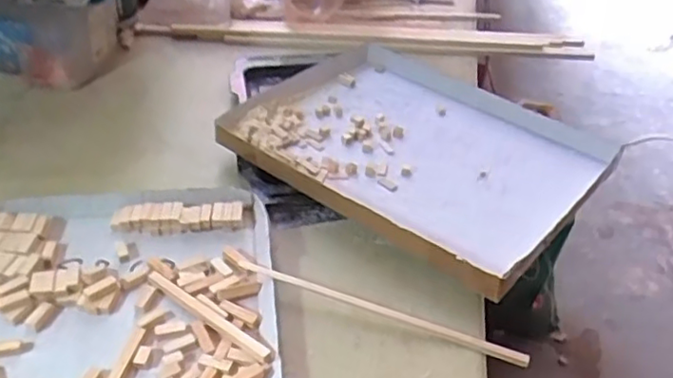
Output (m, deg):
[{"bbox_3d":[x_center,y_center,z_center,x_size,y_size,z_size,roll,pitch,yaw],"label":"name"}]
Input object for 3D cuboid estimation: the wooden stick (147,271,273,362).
[{"bbox_3d":[-0.119,0.112,0.573,0.157,0.011,0.015,28,44,28],"label":"wooden stick"}]

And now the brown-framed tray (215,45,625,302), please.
[{"bbox_3d":[0.092,-0.059,0.797,0.437,0.048,0.342,29,44,28],"label":"brown-framed tray"}]

